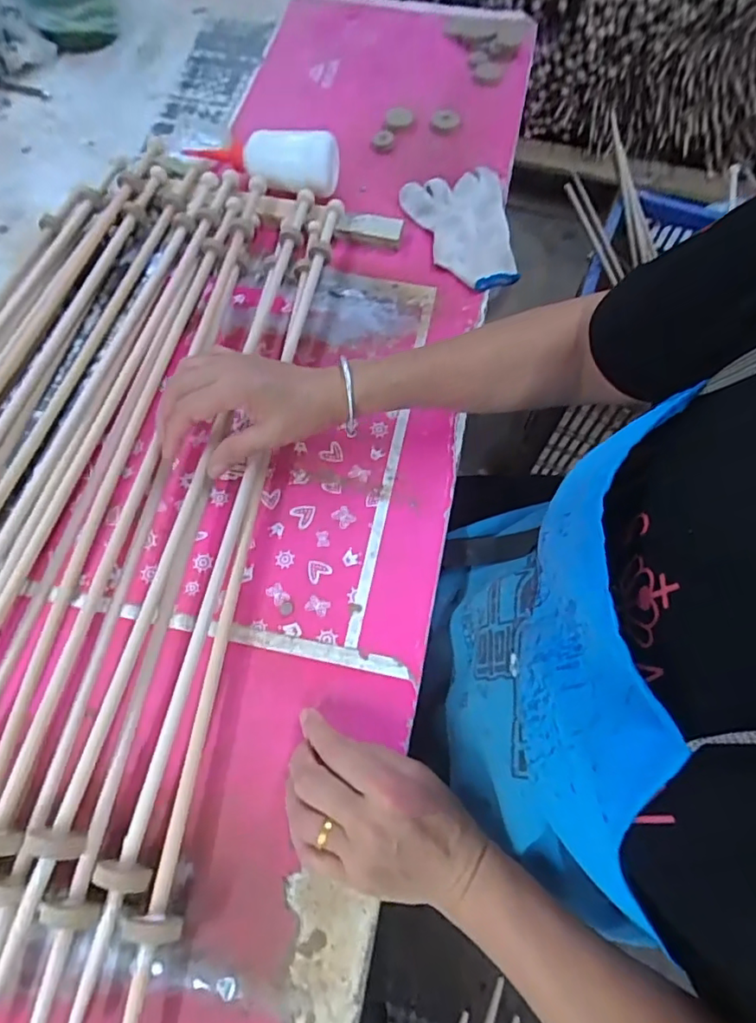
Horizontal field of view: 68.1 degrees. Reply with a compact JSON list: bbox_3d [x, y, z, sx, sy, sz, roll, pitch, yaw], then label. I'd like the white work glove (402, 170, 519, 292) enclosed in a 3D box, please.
[{"bbox_3d":[0.108,-0.314,0.621,0.114,0.027,0.153,-19,68,-10],"label":"white work glove"}]

